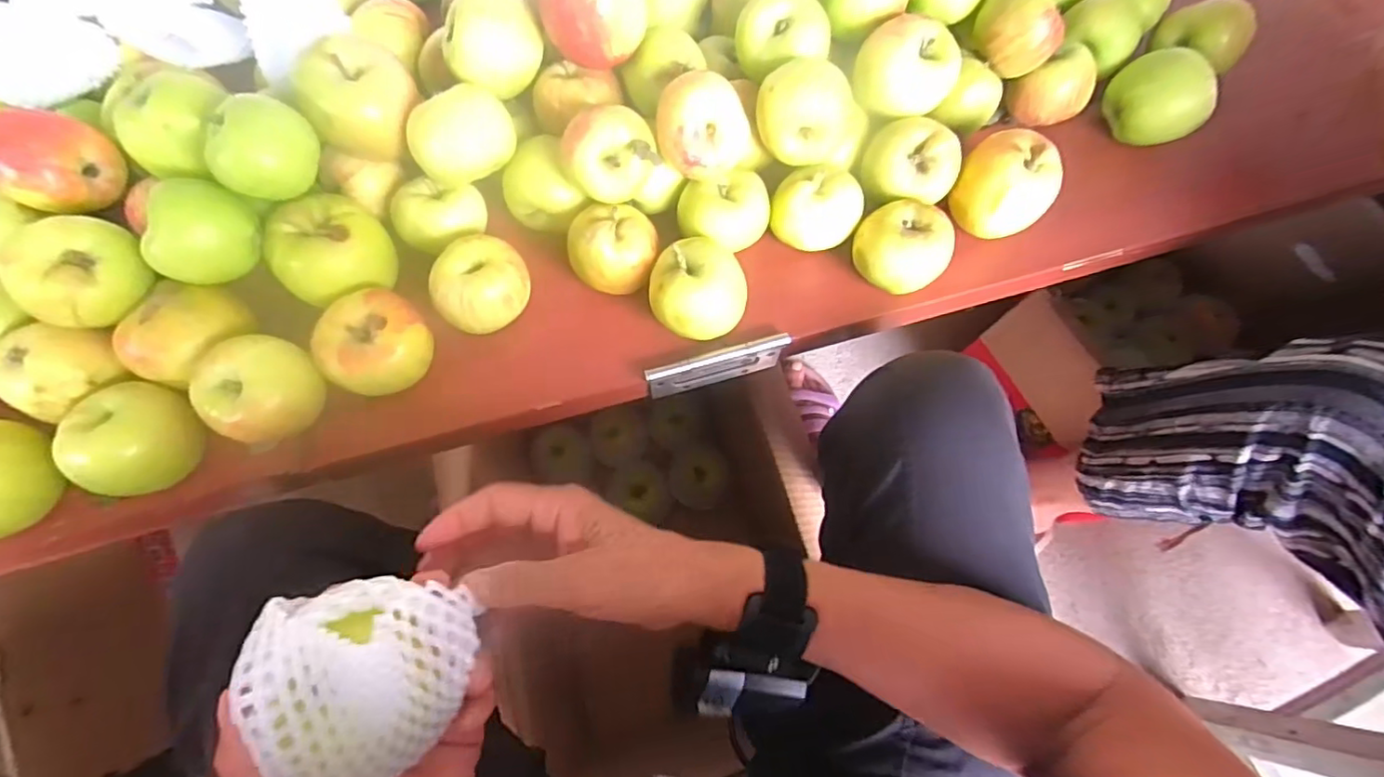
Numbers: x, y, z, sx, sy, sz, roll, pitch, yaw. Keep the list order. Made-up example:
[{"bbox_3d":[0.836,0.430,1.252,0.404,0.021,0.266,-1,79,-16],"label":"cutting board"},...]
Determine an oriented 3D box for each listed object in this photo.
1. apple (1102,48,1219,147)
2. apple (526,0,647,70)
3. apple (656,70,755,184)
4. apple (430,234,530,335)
[{"bbox_3d":[0.370,-0.230,0.479,0.059,0.060,0.070,-41,76,-13],"label":"apple"},{"bbox_3d":[-0.066,-0.243,0.394,0.070,0.066,0.066,-7,71,-3],"label":"apple"},{"bbox_3d":[0.004,-0.165,0.390,0.055,0.056,0.049,-41,76,-13],"label":"apple"},{"bbox_3d":[-0.141,-0.067,0.417,0.064,0.060,0.056,-31,74,-11],"label":"apple"}]

